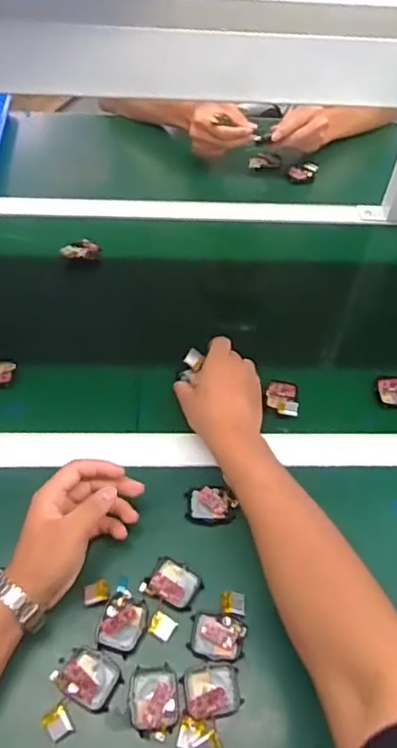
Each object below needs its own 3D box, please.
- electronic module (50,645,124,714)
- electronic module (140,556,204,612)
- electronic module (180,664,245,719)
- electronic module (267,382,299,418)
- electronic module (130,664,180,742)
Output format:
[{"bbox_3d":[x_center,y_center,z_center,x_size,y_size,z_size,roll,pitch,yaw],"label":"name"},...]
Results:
[{"bbox_3d":[-0.090,0.250,0.460,0.049,0.015,0.039,25,54,16],"label":"electronic module"},{"bbox_3d":[-0.022,0.190,0.506,0.047,0.013,0.040,24,54,16],"label":"electronic module"},{"bbox_3d":[0.012,0.260,0.458,0.047,0.008,0.039,-6,52,-8],"label":"electronic module"},{"bbox_3d":[0.098,0.028,0.649,0.034,0.012,0.050,4,51,0],"label":"electronic module"},{"bbox_3d":[-0.035,0.266,0.454,0.038,0.011,0.052,-3,51,-6],"label":"electronic module"}]

